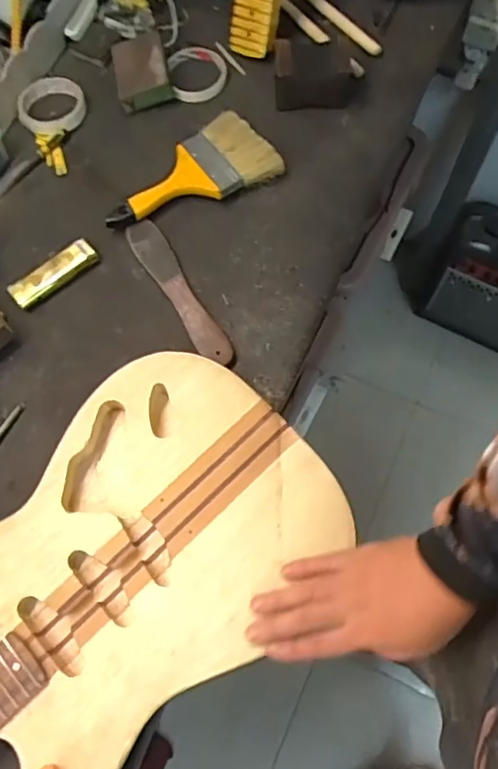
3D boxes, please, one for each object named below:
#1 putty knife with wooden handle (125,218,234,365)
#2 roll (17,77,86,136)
[{"bbox_3d":[-0.083,-0.111,0.679,0.040,0.008,0.211,-29,71,-9],"label":"putty knife with wooden handle"},{"bbox_3d":[-0.262,-0.376,0.766,0.083,0.017,0.089,-1,69,2],"label":"roll"}]

